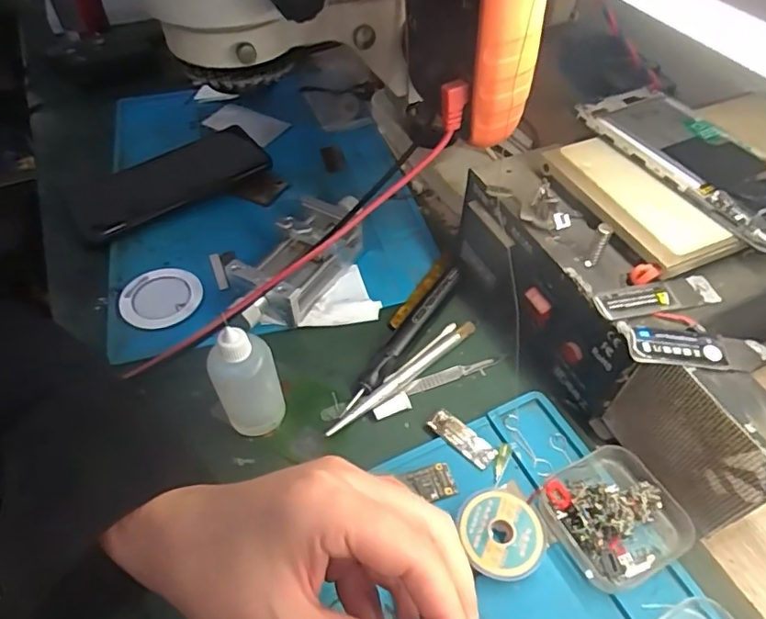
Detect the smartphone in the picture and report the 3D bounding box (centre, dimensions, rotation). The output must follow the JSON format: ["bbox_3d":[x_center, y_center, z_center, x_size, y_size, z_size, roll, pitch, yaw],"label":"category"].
[{"bbox_3d":[-0.191,-0.117,0.485,0.164,0.013,0.079,-31,66,-14],"label":"smartphone"}]

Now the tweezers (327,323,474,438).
[{"bbox_3d":[0.016,0.044,0.356,0.125,0.008,0.010,-34,57,-26],"label":"tweezers"}]

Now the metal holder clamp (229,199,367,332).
[{"bbox_3d":[-0.060,-0.039,0.405,0.059,0.030,0.132,26,54,21],"label":"metal holder clamp"}]

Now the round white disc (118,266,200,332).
[{"bbox_3d":[-0.163,-0.009,0.401,0.056,0.006,0.054,0,49,0],"label":"round white disc"}]

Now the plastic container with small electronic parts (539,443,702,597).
[{"bbox_3d":[0.122,0.109,0.288,0.063,0.024,0.062,-23,52,-18],"label":"plastic container with small electronic parts"}]

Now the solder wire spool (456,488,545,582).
[{"bbox_3d":[0.061,0.119,0.286,0.042,0.012,0.044,0,49,0],"label":"solder wire spool"}]

